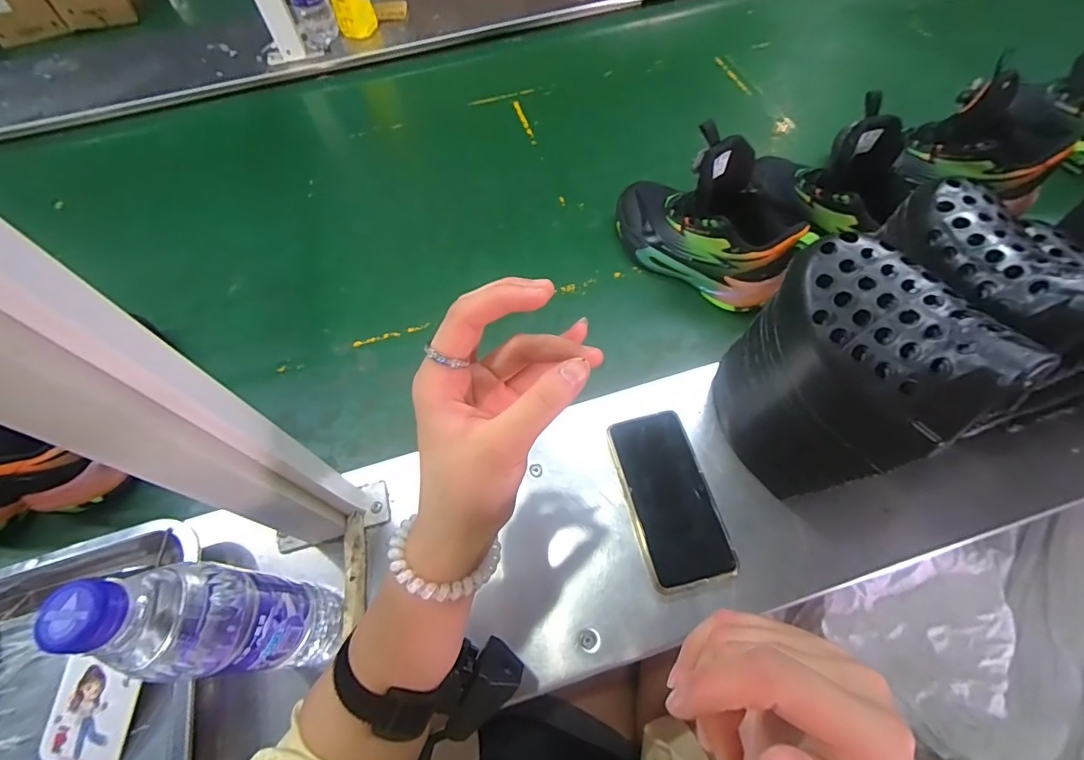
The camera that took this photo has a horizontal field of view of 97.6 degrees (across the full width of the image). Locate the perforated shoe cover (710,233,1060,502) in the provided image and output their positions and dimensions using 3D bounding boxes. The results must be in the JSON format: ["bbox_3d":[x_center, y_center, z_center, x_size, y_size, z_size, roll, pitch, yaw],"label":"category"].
[{"bbox_3d":[0.220,0.010,0.381,0.076,0.255,0.152,-25,63,-10],"label":"perforated shoe cover"}]

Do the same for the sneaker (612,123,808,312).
[{"bbox_3d":[0.189,-0.195,0.559,0.230,0.155,0.080,39,71,22],"label":"sneaker"}]

